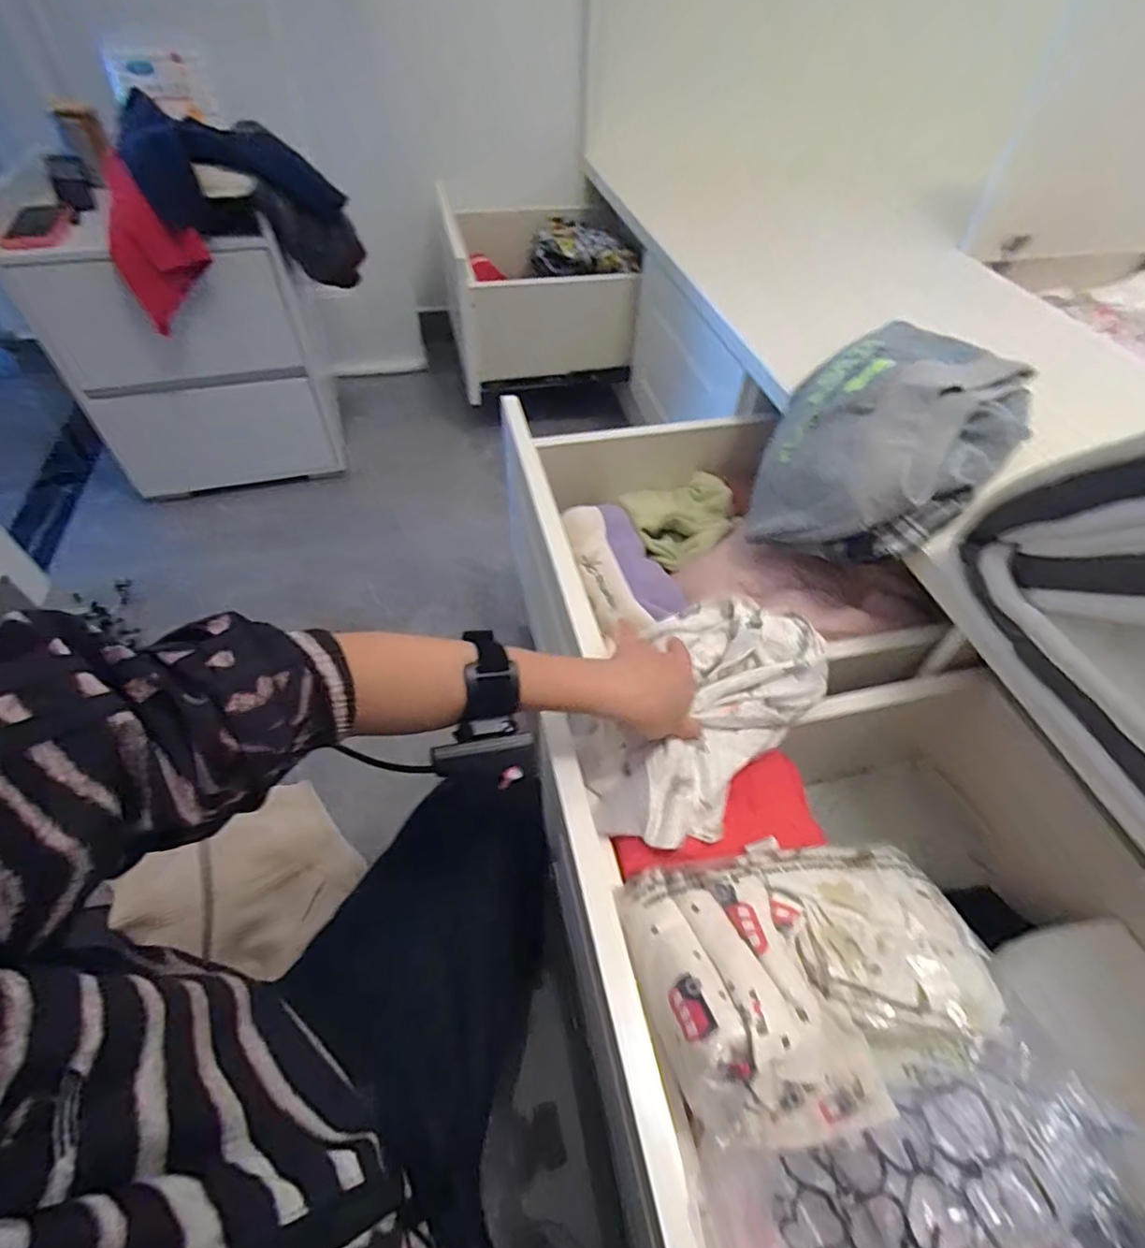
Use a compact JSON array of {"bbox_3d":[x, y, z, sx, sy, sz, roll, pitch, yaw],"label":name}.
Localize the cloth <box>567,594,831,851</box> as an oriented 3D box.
[{"bbox_3d":[0.106,0.068,0.530,0.160,0.082,0.242,36,59,23],"label":"cloth"}]

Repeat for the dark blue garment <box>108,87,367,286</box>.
[{"bbox_3d":[-0.557,-0.684,0.979,0.336,0.220,0.204,13,52,8],"label":"dark blue garment"}]

